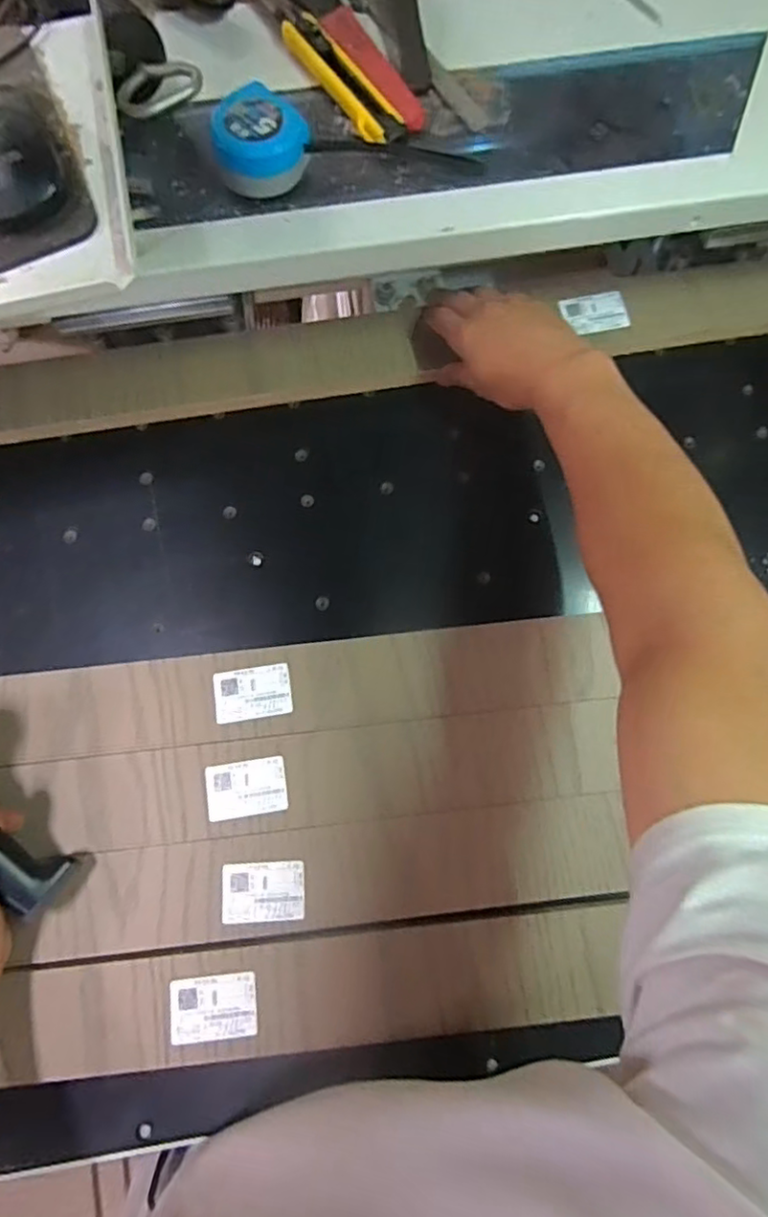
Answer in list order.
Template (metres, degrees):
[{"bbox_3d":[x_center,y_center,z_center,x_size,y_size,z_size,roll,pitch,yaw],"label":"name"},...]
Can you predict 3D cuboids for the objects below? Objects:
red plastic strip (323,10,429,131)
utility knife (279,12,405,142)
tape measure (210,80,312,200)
[{"bbox_3d":[-0.008,-0.425,0.484,0.033,0.008,0.130,-32,80,-7],"label":"red plastic strip"},{"bbox_3d":[-0.032,-0.409,0.478,0.030,0.015,0.131,-37,81,-8],"label":"utility knife"},{"bbox_3d":[-0.091,-0.339,0.453,0.061,0.040,0.064,0,78,-1],"label":"tape measure"}]

